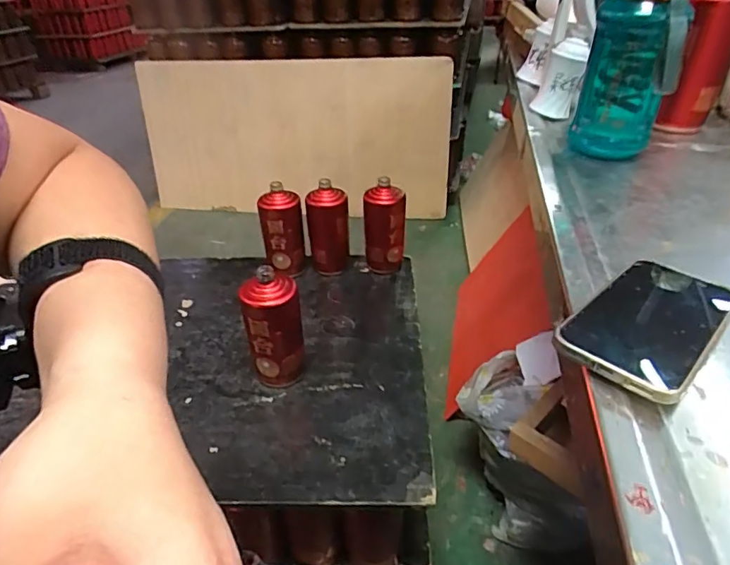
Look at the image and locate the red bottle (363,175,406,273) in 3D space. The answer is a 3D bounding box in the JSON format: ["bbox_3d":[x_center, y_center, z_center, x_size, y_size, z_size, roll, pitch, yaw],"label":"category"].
[{"bbox_3d":[0.039,-0.101,1.001,0.077,0.188,0.061,-2,34,2],"label":"red bottle"}]

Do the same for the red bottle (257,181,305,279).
[{"bbox_3d":[-0.163,-0.094,1.002,0.079,0.179,0.080,-6,34,-4],"label":"red bottle"}]

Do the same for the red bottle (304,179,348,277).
[{"bbox_3d":[-0.073,-0.103,1.009,0.078,0.183,0.066,-3,34,0],"label":"red bottle"}]

